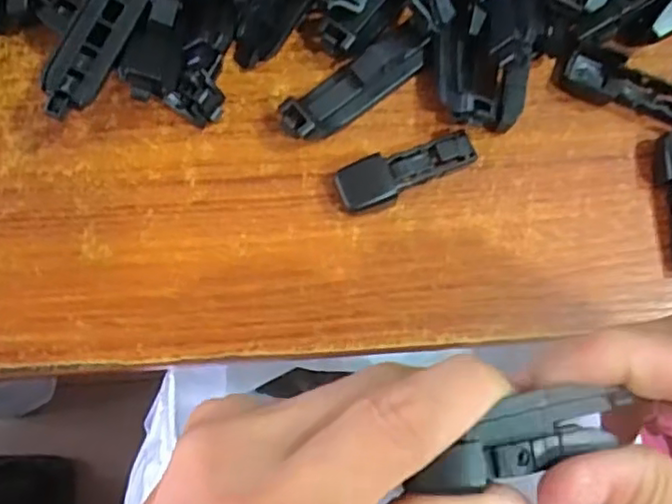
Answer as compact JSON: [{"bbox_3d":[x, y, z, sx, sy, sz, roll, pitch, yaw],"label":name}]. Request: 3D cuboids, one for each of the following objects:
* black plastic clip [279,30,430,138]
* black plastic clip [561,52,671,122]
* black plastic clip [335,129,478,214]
[{"bbox_3d":[0.007,-0.060,0.237,0.061,0.018,0.017,-39,83,-8],"label":"black plastic clip"},{"bbox_3d":[0.109,-0.060,0.244,0.050,0.008,0.015,26,79,3],"label":"black plastic clip"},{"bbox_3d":[0.026,-0.028,0.235,0.052,0.010,0.017,-18,80,-5],"label":"black plastic clip"}]

